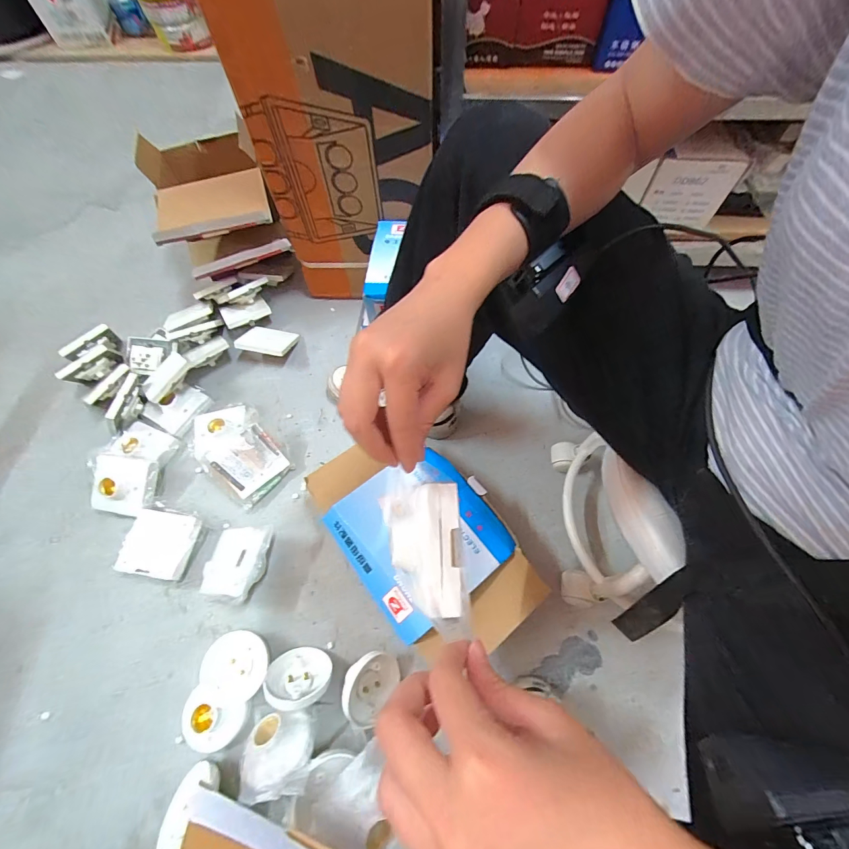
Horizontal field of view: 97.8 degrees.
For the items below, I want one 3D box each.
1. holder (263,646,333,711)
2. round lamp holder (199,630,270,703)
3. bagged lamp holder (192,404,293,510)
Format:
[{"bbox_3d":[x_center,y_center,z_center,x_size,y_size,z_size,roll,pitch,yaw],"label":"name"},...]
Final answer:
[{"bbox_3d":[-0.156,0.316,0.461,0.075,0.021,0.076,5,19,-2],"label":"holder"},{"bbox_3d":[-0.236,0.308,0.479,0.074,0.043,0.071,28,66,11],"label":"round lamp holder"},{"bbox_3d":[-0.311,0.032,0.611,0.185,0.062,0.109,38,68,17],"label":"bagged lamp holder"}]

